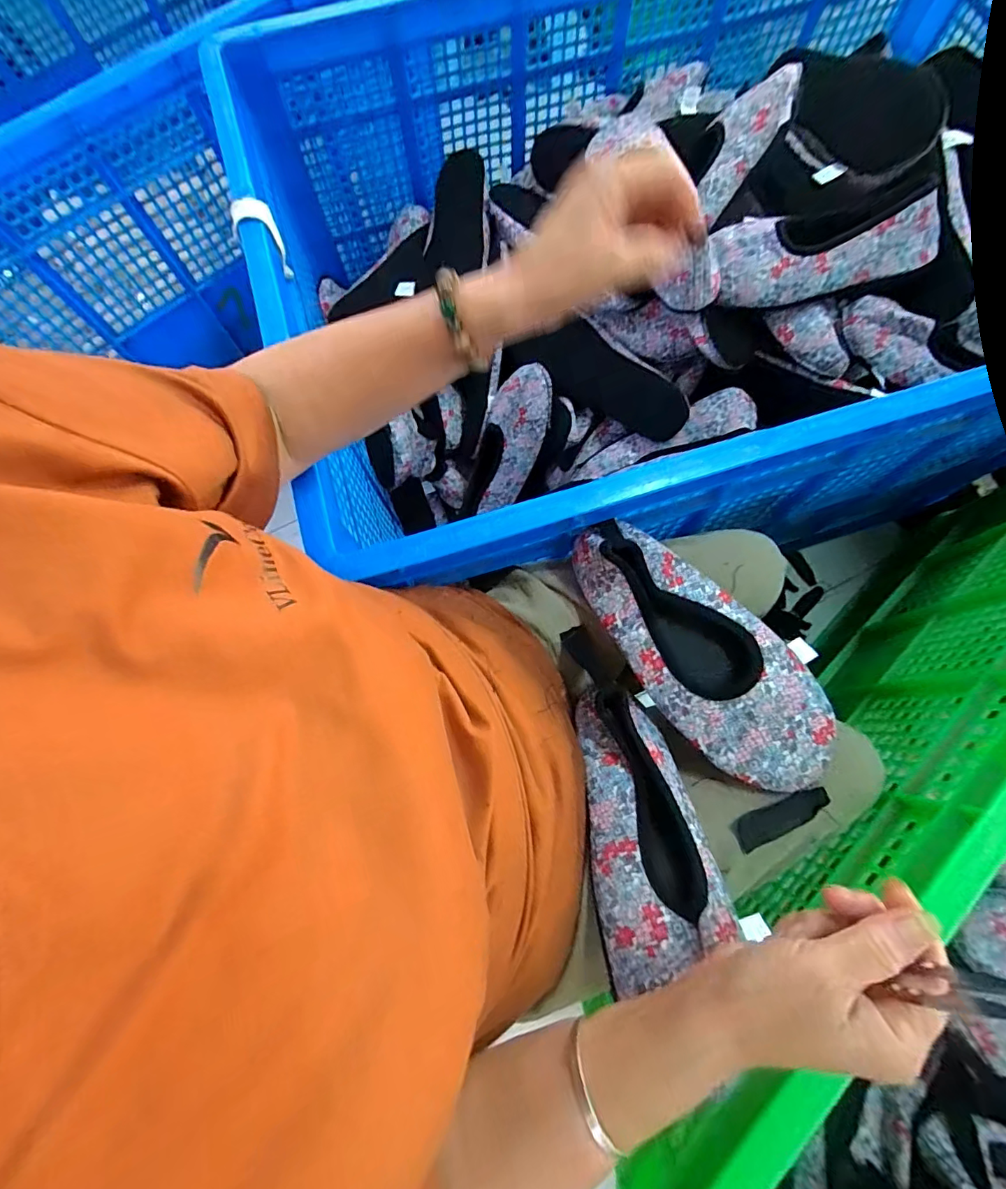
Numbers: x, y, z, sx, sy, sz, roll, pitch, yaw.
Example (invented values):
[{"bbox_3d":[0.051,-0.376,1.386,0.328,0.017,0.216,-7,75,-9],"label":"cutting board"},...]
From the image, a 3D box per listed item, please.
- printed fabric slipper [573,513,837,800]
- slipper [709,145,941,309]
[{"bbox_3d":[0.161,0.041,0.403,0.105,0.042,0.250,-37,77,-8],"label":"printed fabric slipper"},{"bbox_3d":[0.356,-0.390,0.550,0.245,0.060,0.095,-7,74,0],"label":"slipper"}]

